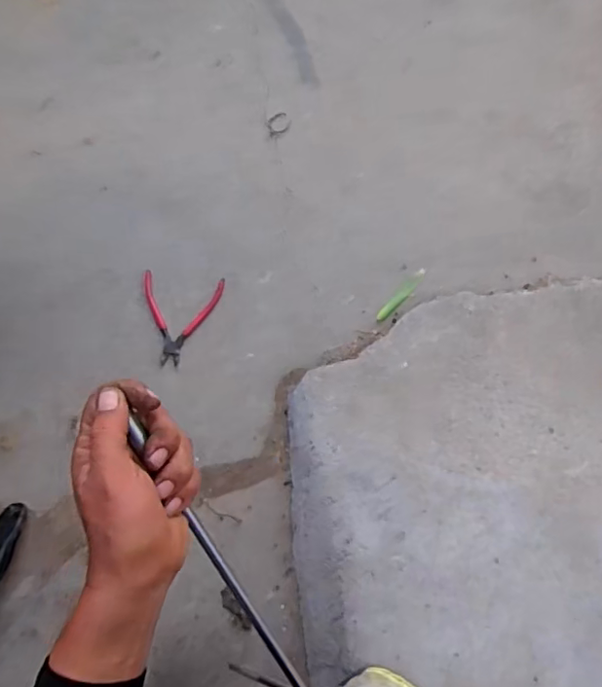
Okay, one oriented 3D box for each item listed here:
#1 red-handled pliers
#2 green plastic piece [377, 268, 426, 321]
[{"bbox_3d":[-0.178,-0.033,0.799,0.116,0.009,0.137,6,73,0],"label":"red-handled pliers"},{"bbox_3d":[0.152,-0.074,0.819,0.017,0.011,0.110,40,76,10],"label":"green plastic piece"}]

